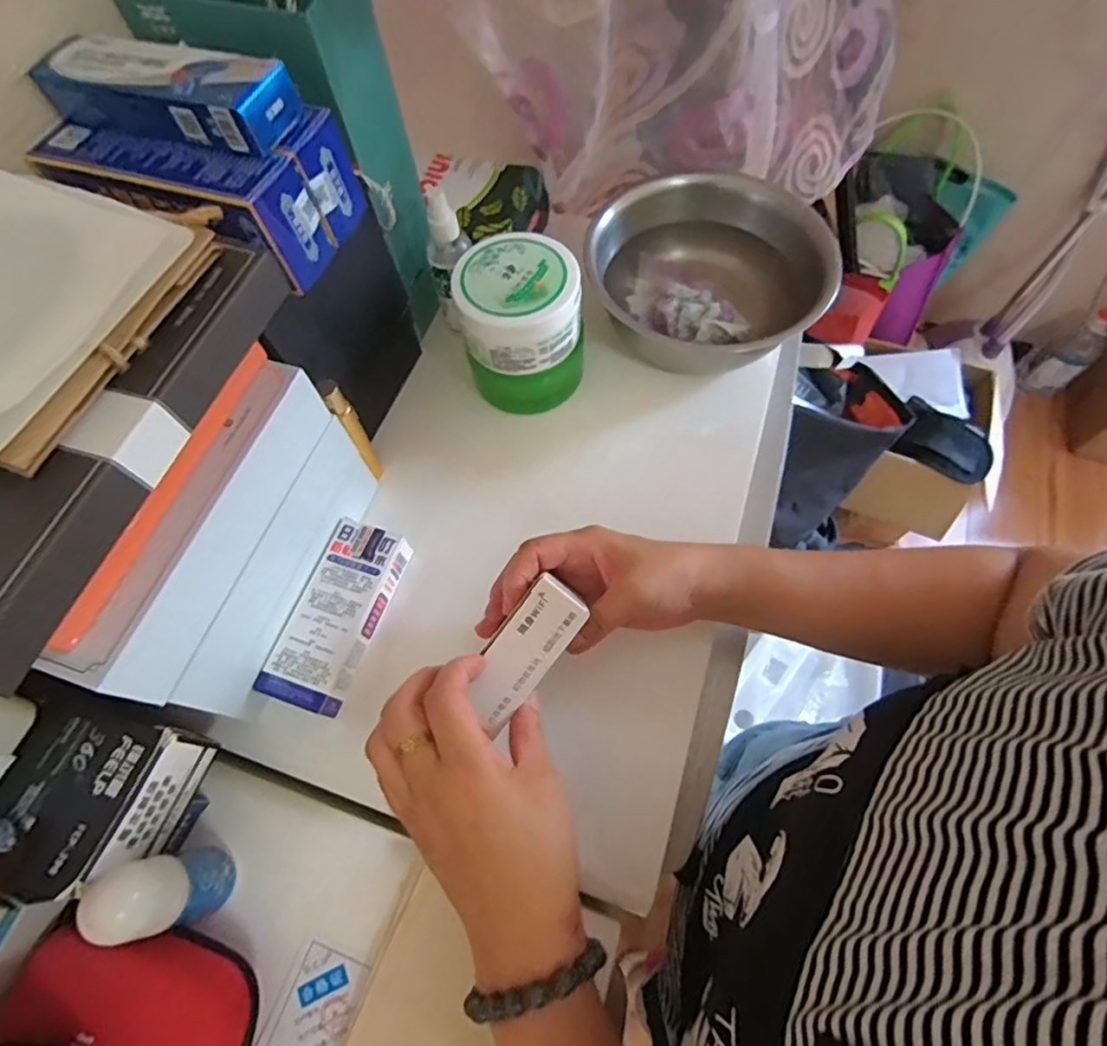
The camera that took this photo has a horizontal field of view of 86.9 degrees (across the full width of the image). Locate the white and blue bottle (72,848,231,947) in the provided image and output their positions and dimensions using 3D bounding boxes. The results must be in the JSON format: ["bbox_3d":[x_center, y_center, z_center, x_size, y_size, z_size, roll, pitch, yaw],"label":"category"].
[{"bbox_3d":[-0.215,0.206,0.330,0.031,0.101,0.037,-14,66,-4],"label":"white and blue bottle"}]

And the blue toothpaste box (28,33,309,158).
[{"bbox_3d":[-0.208,-0.233,0.317,0.140,0.028,0.043,17,67,10],"label":"blue toothpaste box"}]

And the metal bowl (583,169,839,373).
[{"bbox_3d":[0.132,-0.217,0.521,0.190,0.072,0.205,40,73,18],"label":"metal bowl"}]

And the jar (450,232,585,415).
[{"bbox_3d":[-0.026,-0.160,0.480,0.094,0.106,0.092,-1,65,2],"label":"jar"}]

